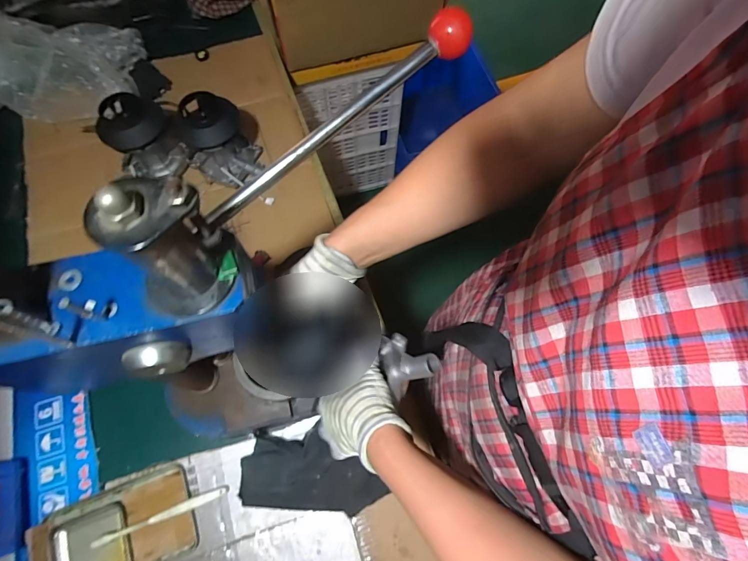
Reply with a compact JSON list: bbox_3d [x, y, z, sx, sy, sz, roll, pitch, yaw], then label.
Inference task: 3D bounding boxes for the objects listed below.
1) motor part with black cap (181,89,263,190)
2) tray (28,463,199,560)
[{"bbox_3d":[-0.270,-0.246,0.709,0.113,0.130,0.120,-38,74,-15],"label":"motor part with black cap"},{"bbox_3d":[-0.352,0.339,0.537,0.196,0.024,0.121,-19,70,-10],"label":"tray"}]

